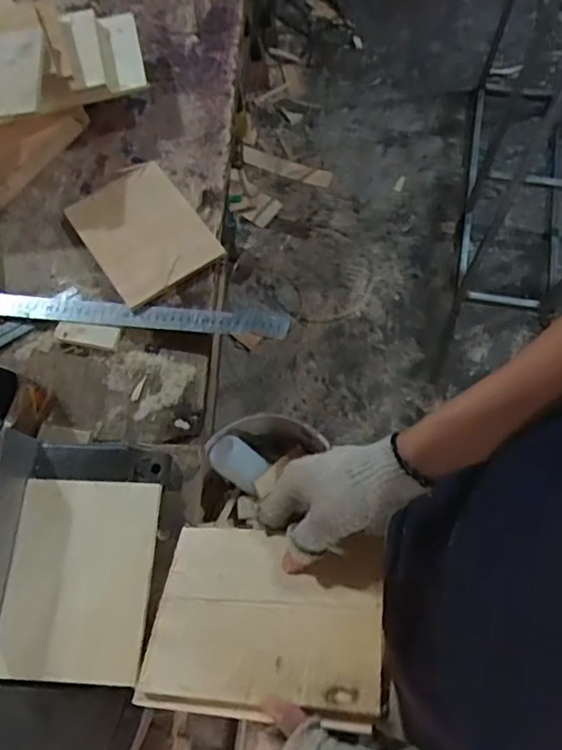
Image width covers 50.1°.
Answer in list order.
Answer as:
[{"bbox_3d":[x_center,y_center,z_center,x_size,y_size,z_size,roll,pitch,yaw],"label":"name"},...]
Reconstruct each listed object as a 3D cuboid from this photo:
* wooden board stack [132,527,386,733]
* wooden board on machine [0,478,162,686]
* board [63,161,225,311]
[{"bbox_3d":[-0.011,0.191,0.478,0.179,0.013,0.142,0,49,13],"label":"wooden board stack"},{"bbox_3d":[-0.190,0.188,0.564,0.129,0.016,0.175,3,70,3],"label":"wooden board on machine"},{"bbox_3d":[-0.174,-0.182,0.753,0.134,0.018,0.175,-34,73,-10],"label":"board"}]

